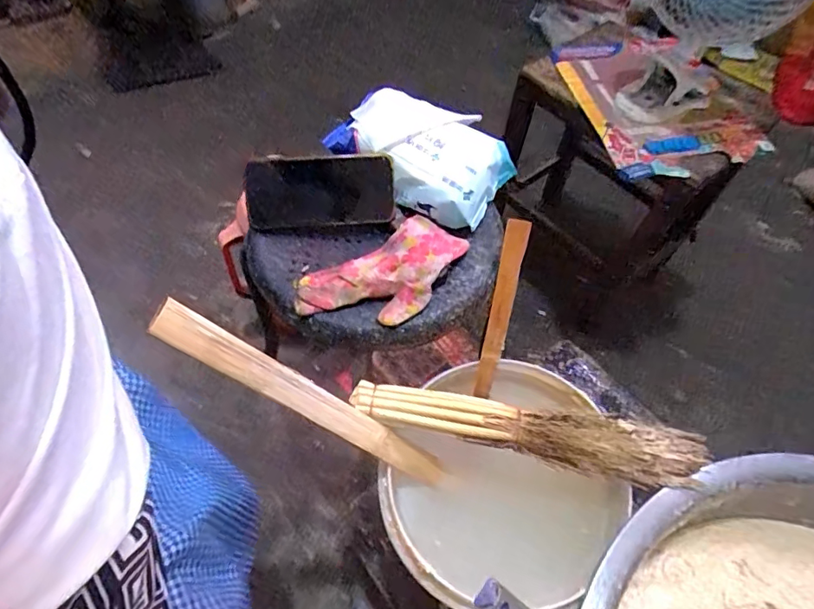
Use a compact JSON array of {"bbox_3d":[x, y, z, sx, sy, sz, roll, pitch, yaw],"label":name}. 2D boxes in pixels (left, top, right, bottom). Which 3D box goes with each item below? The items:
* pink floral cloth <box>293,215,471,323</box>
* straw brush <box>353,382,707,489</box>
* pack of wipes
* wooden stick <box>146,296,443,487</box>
[{"bbox_3d":[-0.021,-0.030,0.532,0.184,0.015,0.102,-29,64,-19],"label":"pink floral cloth"},{"bbox_3d":[0.122,0.131,0.511,0.350,0.034,0.052,9,58,3],"label":"straw brush"},{"bbox_3d":[0.018,-0.182,0.603,0.205,0.057,0.127,32,62,16],"label":"pack of wipes"},{"bbox_3d":[-0.074,0.097,0.467,0.012,0.341,0.033,-14,48,39],"label":"wooden stick"}]

